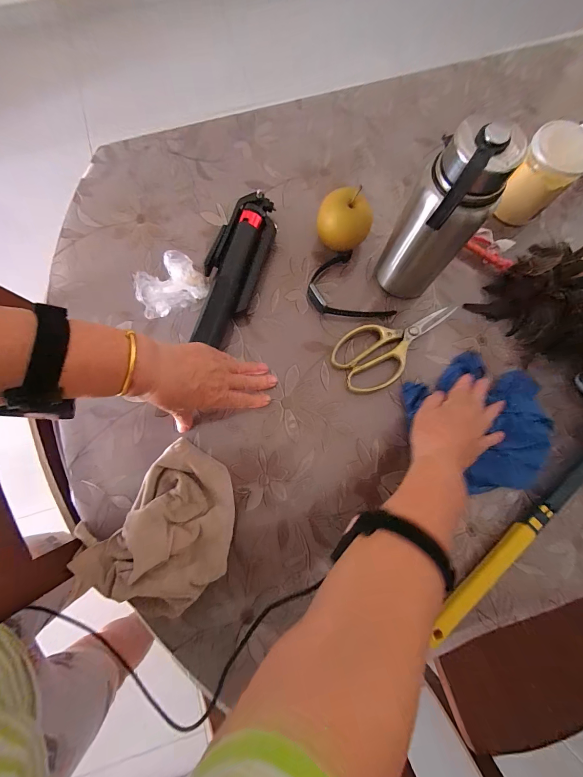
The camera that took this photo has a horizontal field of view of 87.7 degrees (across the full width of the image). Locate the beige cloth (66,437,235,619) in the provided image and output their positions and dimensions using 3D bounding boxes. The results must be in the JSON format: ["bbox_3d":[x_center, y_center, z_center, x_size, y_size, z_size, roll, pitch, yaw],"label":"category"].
[{"bbox_3d":[-0.156,0.182,0.373,0.201,0.053,0.152,-43,83,-9],"label":"beige cloth"}]

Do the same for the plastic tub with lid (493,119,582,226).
[{"bbox_3d":[0.358,-0.302,0.449,0.079,0.116,0.078,0,79,-1],"label":"plastic tub with lid"}]

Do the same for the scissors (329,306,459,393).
[{"bbox_3d":[0.157,-0.065,0.446,0.198,0.020,0.091,-26,81,-6],"label":"scissors"}]

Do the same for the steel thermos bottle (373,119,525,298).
[{"bbox_3d":[0.175,-0.182,0.367,0.082,0.220,0.074,4,79,-1],"label":"steel thermos bottle"}]

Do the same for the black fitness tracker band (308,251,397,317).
[{"bbox_3d":[0.082,-0.139,0.454,0.092,0.024,0.118,-31,81,-7],"label":"black fitness tracker band"}]

